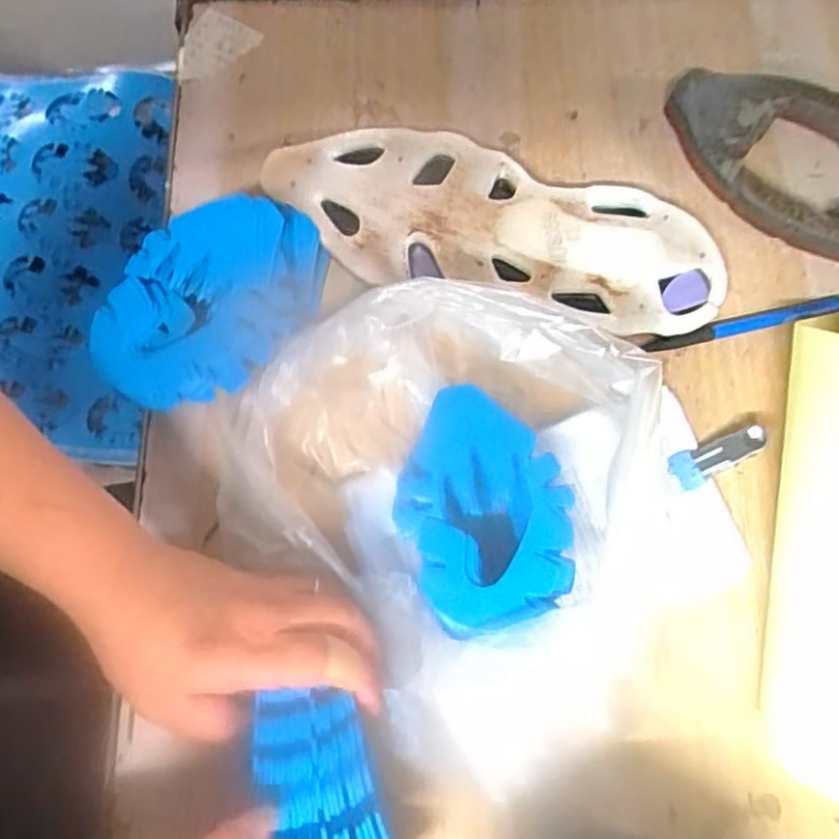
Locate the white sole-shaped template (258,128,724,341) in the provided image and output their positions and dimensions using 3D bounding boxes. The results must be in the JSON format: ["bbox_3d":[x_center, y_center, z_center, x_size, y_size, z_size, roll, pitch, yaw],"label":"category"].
[{"bbox_3d":[0.043,-0.120,0.447,0.275,0.026,0.103,14,74,6],"label":"white sole-shaped template"}]

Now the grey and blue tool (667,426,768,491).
[{"bbox_3d":[0.173,0.021,0.409,0.055,0.008,0.021,-27,73,12],"label":"grey and blue tool"}]

